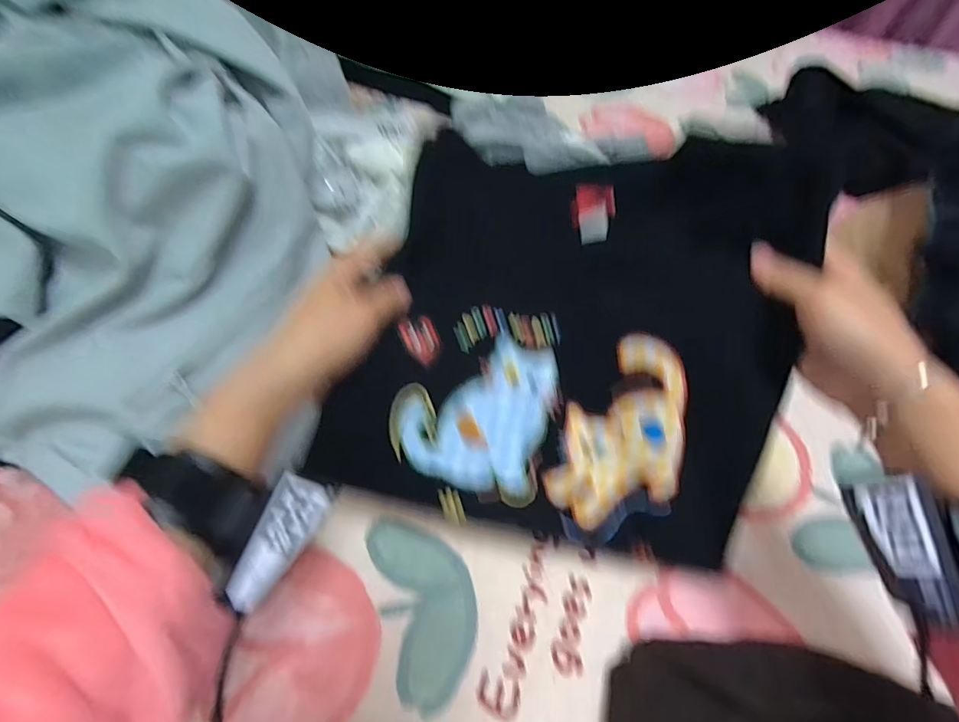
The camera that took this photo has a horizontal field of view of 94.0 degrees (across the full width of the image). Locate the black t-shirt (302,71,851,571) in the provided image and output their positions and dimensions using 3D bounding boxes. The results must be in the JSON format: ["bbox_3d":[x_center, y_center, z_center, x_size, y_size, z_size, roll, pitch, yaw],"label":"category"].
[{"bbox_3d":[0.076,-0.027,0.331,0.331,0.063,0.337,10,90,-2],"label":"black t-shirt"}]

